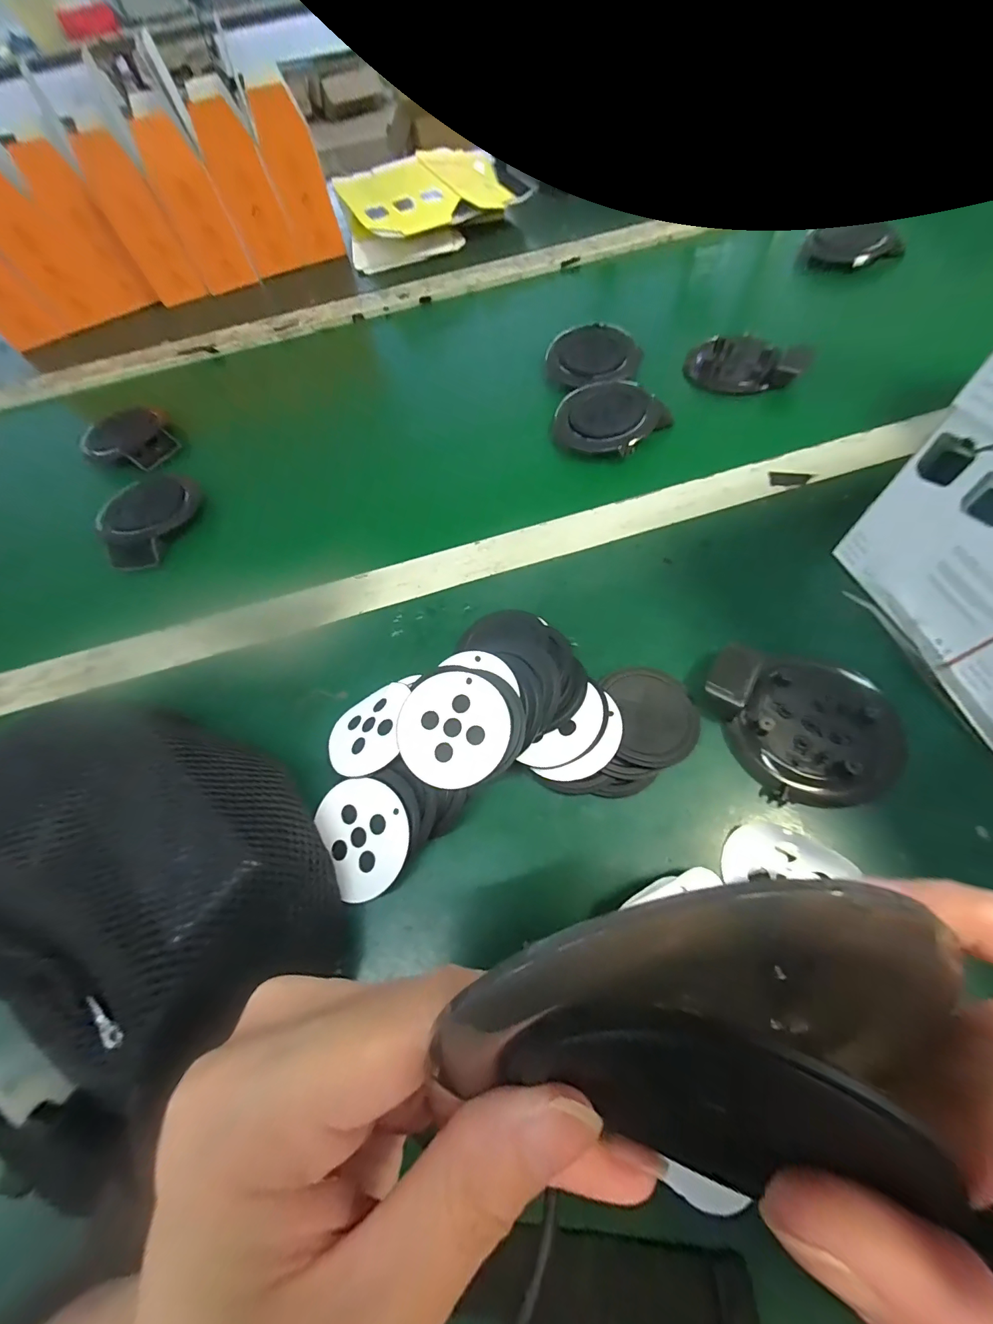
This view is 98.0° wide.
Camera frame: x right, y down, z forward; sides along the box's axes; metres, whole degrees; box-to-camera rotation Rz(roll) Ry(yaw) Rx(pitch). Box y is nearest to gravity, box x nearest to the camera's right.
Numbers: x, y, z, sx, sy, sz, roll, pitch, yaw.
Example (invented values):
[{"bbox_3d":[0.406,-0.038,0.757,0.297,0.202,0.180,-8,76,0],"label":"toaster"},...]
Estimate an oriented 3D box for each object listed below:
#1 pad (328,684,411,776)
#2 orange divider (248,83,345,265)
[{"bbox_3d":[-0.077,0.040,0.258,0.053,0.005,0.057,-18,50,23],"label":"pad"},{"bbox_3d":[-0.243,-0.590,0.534,0.062,0.145,0.017,-33,64,-14],"label":"orange divider"}]

